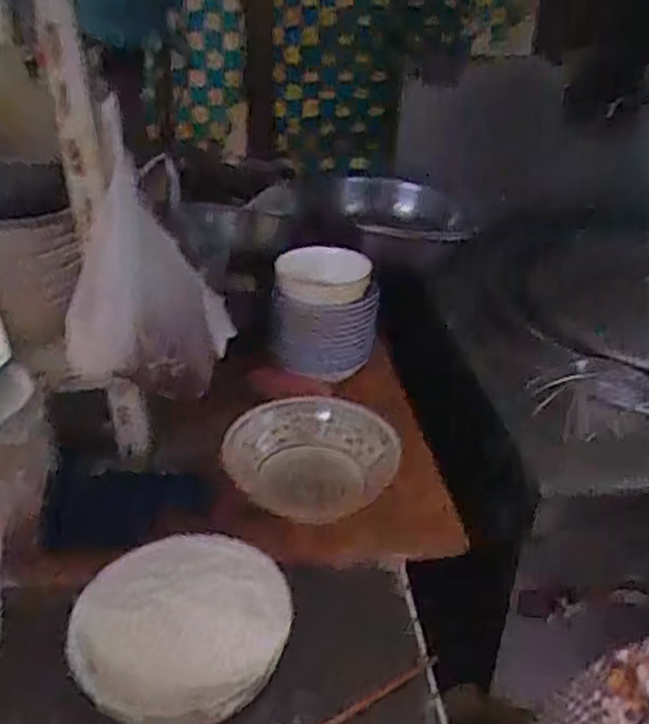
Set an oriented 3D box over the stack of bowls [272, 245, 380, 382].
[{"bbox_3d":[0.002,-0.075,1.005,0.138,0.155,0.149,1,30,-1],"label":"stack of bowls"}]

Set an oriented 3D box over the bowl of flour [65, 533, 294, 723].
[{"bbox_3d":[-0.123,0.240,0.652,0.178,0.092,0.183,16,34,24],"label":"bowl of flour"}]

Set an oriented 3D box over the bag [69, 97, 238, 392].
[{"bbox_3d":[-0.179,-0.089,0.742,0.109,0.266,0.163,9,31,13],"label":"bag"}]

